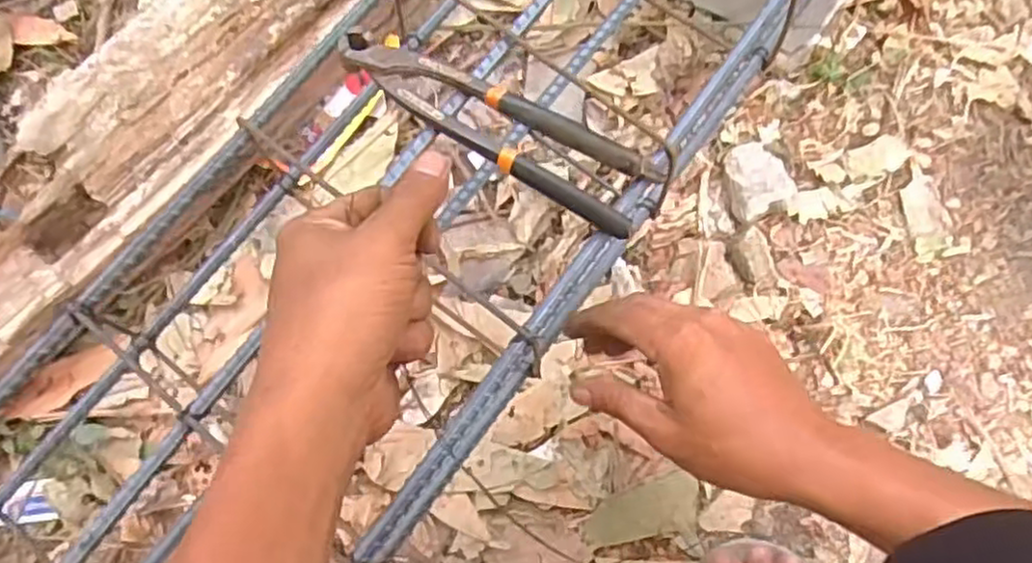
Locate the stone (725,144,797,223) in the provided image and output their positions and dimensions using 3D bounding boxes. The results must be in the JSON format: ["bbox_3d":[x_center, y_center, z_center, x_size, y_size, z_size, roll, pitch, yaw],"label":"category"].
[{"bbox_3d":[0.205,-0.087,0.612,0.050,0.026,0.066,-13,72,-2],"label":"stone"}]

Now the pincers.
[{"bbox_3d":[-0.014,-0.099,0.435,0.209,0.015,0.050,33,76,11],"label":"pincers"}]

